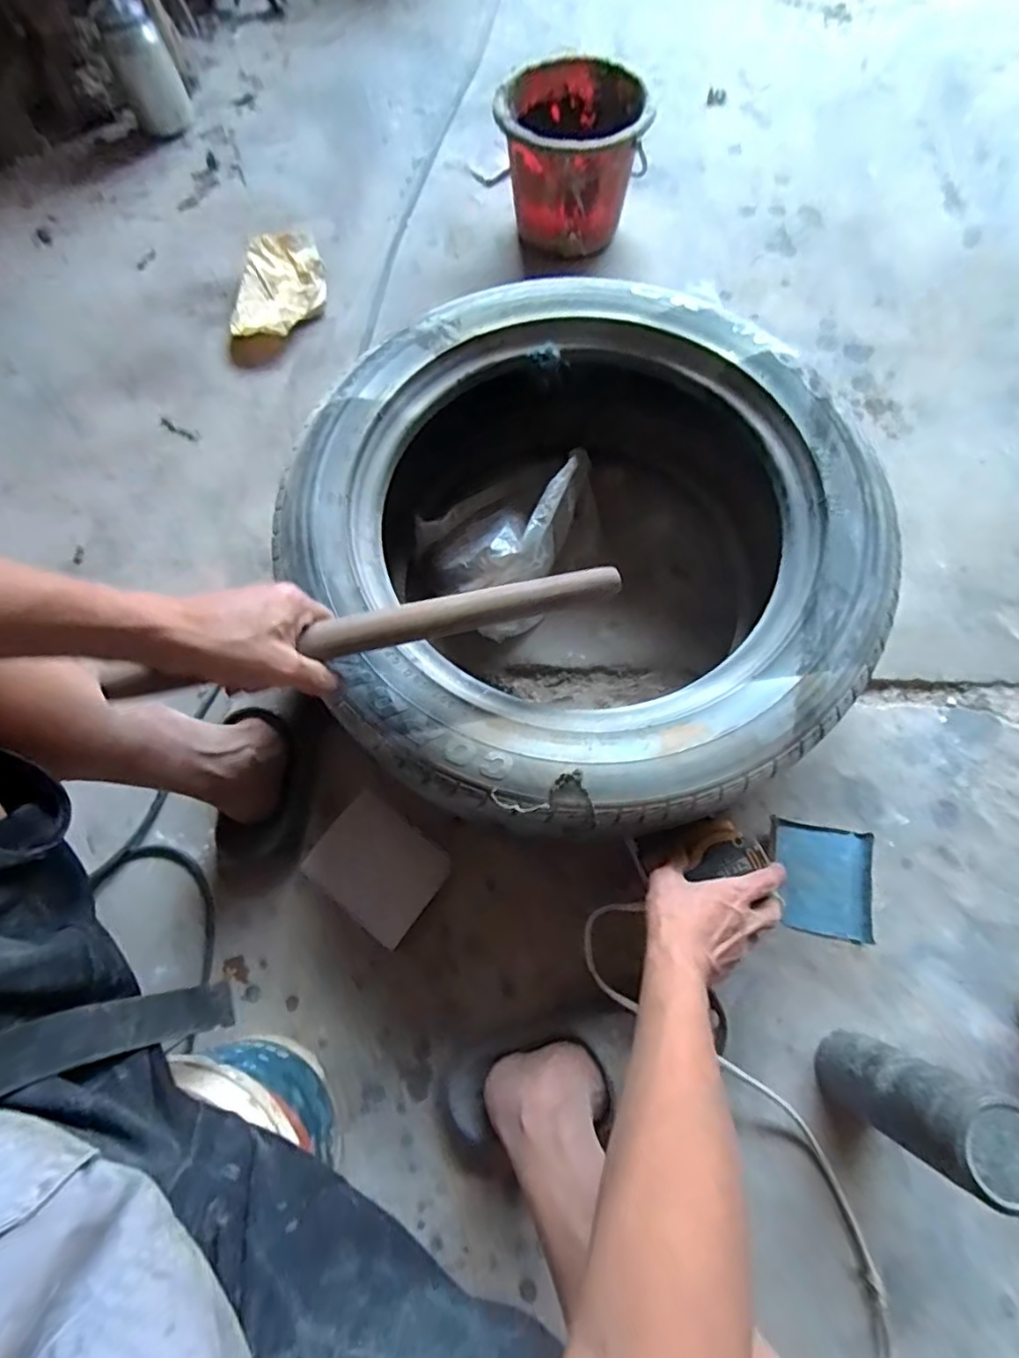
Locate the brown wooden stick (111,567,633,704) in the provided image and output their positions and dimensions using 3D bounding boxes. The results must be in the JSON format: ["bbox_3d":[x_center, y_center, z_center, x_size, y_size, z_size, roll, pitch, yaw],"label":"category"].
[{"bbox_3d":[-0.087,-0.039,0.461,0.377,0.027,0.025,-15,71,-18],"label":"brown wooden stick"}]

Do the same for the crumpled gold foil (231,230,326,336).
[{"bbox_3d":[-0.348,-0.615,0.962,0.125,0.036,0.224,6,72,3],"label":"crumpled gold foil"}]

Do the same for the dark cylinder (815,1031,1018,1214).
[{"bbox_3d":[0.331,0.351,0.511,0.066,0.212,0.064,0,72,1],"label":"dark cylinder"}]

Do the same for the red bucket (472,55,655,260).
[{"bbox_3d":[0.094,-0.774,0.928,0.200,0.176,0.200,0,72,1],"label":"red bucket"}]

